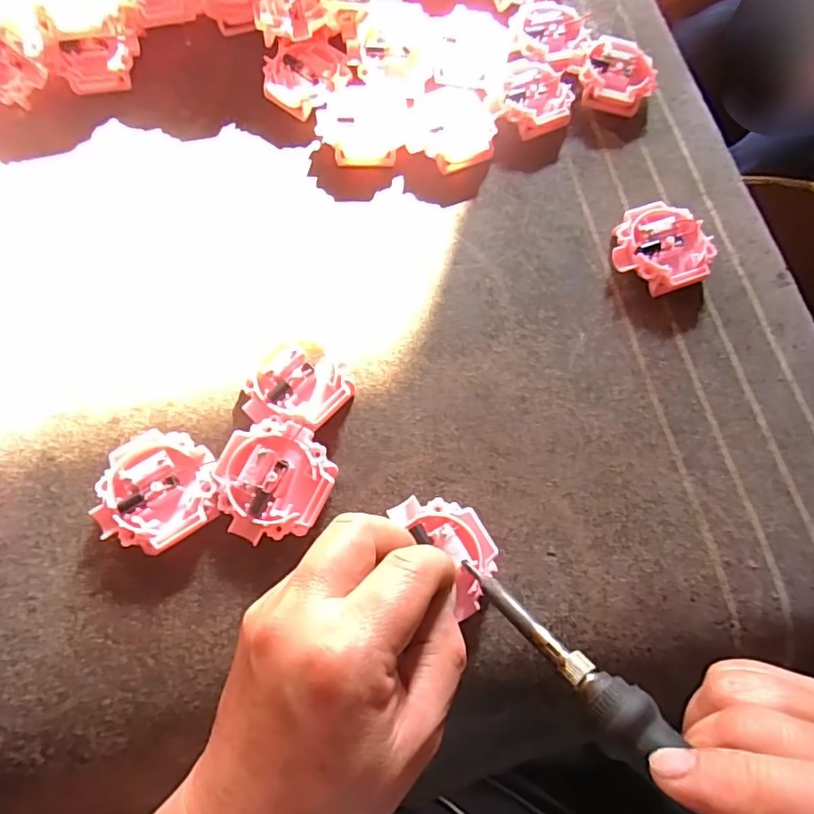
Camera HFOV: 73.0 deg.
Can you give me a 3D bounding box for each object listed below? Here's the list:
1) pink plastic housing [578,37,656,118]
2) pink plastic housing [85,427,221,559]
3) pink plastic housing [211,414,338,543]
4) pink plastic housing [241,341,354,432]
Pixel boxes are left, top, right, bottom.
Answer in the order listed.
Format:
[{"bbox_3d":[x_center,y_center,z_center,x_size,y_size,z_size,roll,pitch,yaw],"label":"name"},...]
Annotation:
[{"bbox_3d":[0.135,-0.211,0.353,0.045,0.018,0.050,11,70,4],"label":"pink plastic housing"},{"bbox_3d":[-0.116,0.039,0.257,0.053,0.016,0.052,0,70,0],"label":"pink plastic housing"},{"bbox_3d":[-0.062,0.035,0.257,0.051,0.019,0.055,0,70,0],"label":"pink plastic housing"},{"bbox_3d":[-0.054,-0.007,0.275,0.044,0.016,0.049,43,75,14],"label":"pink plastic housing"}]

